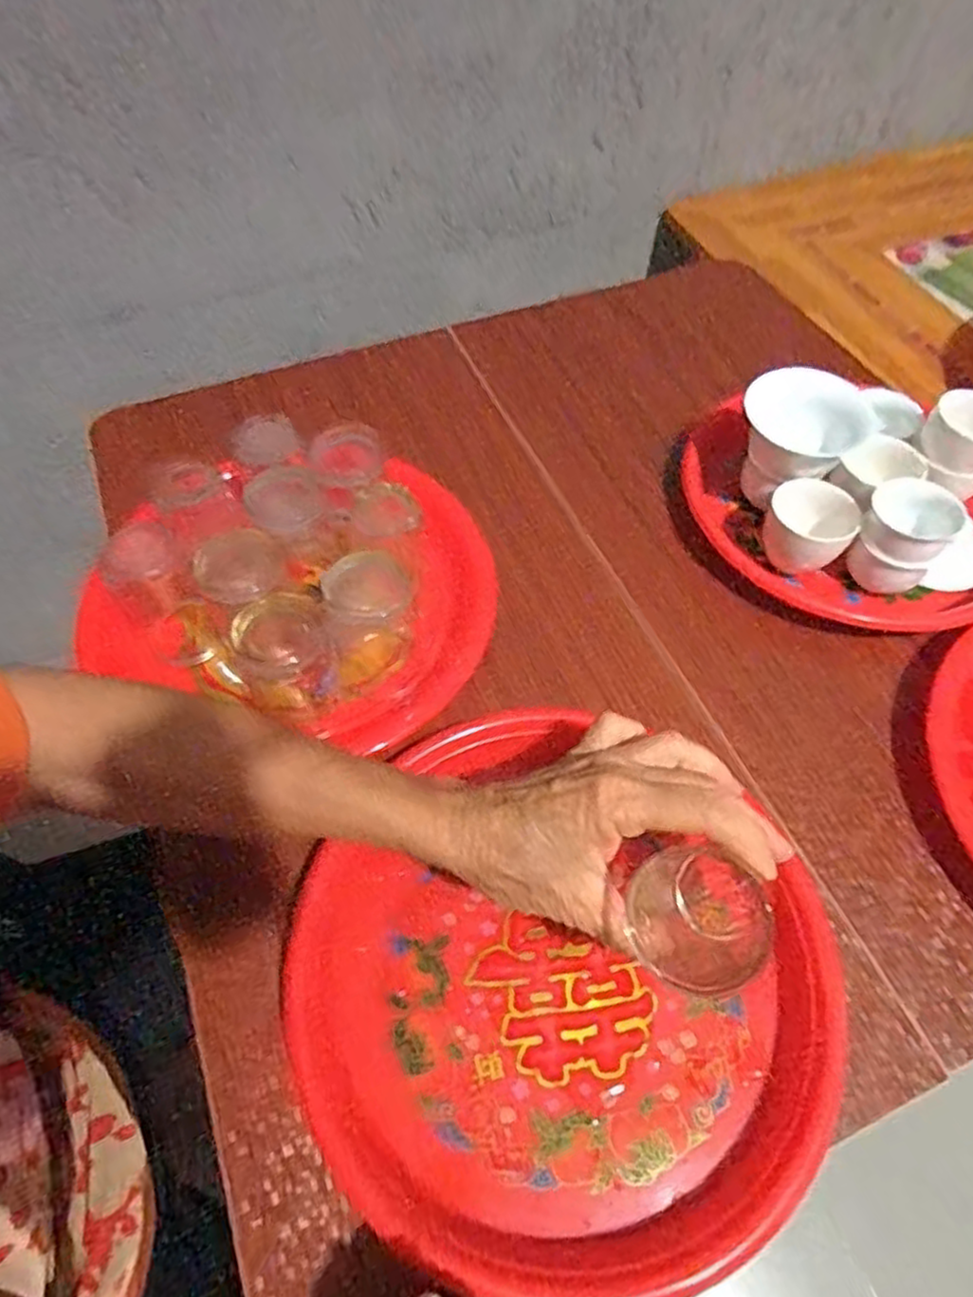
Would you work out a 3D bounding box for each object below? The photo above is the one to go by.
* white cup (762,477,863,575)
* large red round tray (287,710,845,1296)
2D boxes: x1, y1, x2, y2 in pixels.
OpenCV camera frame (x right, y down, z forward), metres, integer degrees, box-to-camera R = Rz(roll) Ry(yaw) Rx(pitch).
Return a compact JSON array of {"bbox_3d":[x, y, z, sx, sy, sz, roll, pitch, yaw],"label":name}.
[{"bbox_3d":[0.216,-0.082,0.480,0.054,0.049,0.058,0,58,0],"label":"white cup"},{"bbox_3d":[0.031,0.164,0.344,0.248,0.029,0.232,0,58,0],"label":"large red round tray"}]

